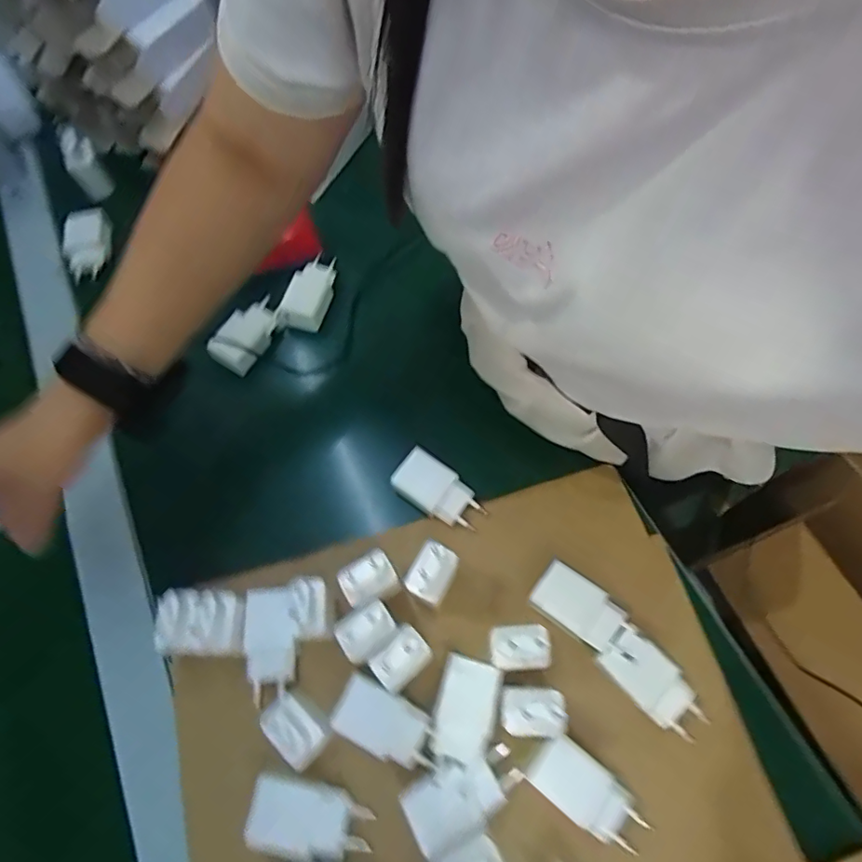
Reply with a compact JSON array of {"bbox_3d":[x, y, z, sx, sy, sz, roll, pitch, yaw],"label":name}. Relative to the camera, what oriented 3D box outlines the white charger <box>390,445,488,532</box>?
[{"bbox_3d":[0.006,0.051,0.453,0.077,0.021,0.040,34,72,15],"label":"white charger"}]

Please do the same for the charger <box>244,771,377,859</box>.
[{"bbox_3d":[-0.081,0.263,0.364,0.078,0.035,0.039,10,67,7],"label":"charger"}]

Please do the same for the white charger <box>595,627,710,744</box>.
[{"bbox_3d":[0.160,0.182,0.385,0.037,0.027,0.081,-43,71,-15],"label":"white charger"}]

